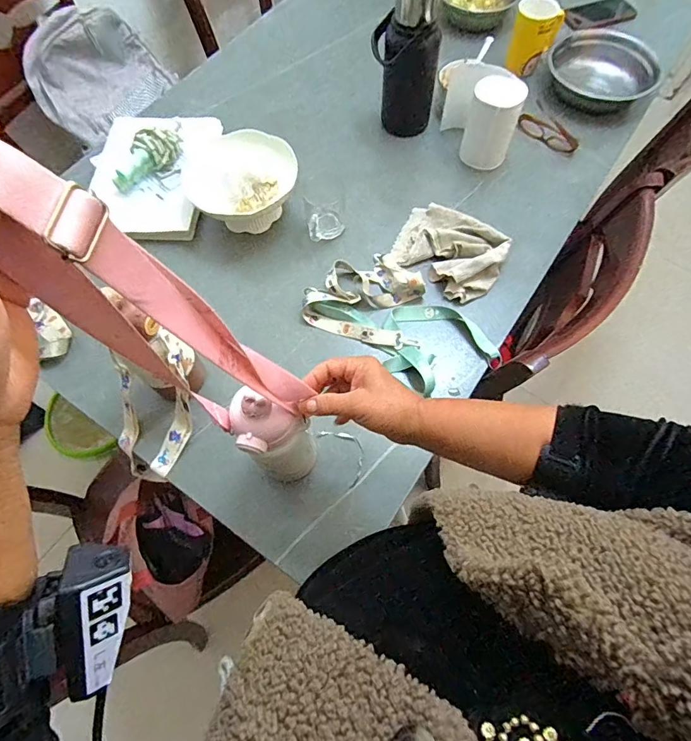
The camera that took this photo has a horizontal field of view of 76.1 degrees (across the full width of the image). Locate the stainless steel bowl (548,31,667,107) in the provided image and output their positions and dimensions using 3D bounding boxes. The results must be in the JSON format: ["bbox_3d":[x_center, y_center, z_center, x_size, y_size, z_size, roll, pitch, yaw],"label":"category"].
[{"bbox_3d":[0.491,-0.574,0.857,0.192,0.064,0.175,0,67,1],"label":"stainless steel bowl"}]

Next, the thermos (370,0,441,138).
[{"bbox_3d":[0.103,-0.542,0.770,0.115,0.233,0.079,6,67,4],"label":"thermos"}]

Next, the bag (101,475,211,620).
[{"bbox_3d":[-0.302,0.281,0.750,0.136,0.125,0.237,-37,71,-14],"label":"bag"}]

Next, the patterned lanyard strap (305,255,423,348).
[{"bbox_3d":[0.034,-0.128,0.717,0.182,0.034,0.158,18,68,8],"label":"patterned lanyard strap"}]

